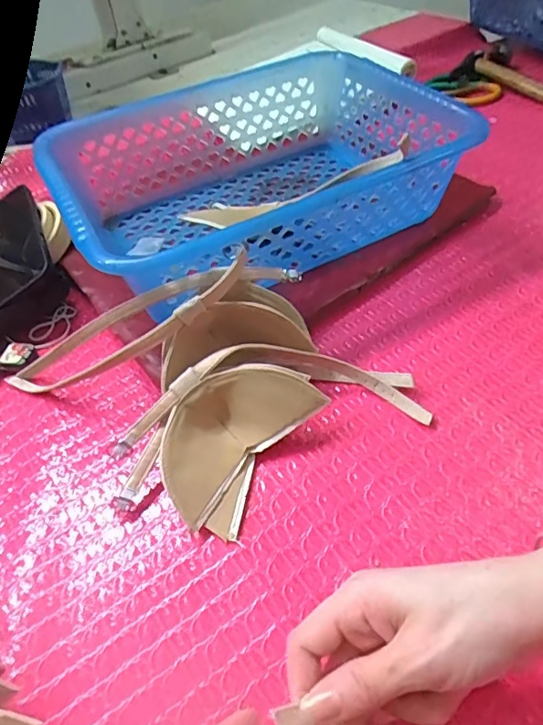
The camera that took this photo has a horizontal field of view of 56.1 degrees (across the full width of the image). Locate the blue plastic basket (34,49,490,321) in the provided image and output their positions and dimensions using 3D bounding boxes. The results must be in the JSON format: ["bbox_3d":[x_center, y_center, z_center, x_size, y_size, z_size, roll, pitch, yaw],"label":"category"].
[{"bbox_3d":[-0.018,-0.169,0.496,0.342,0.115,0.249,-24,50,-15],"label":"blue plastic basket"}]

